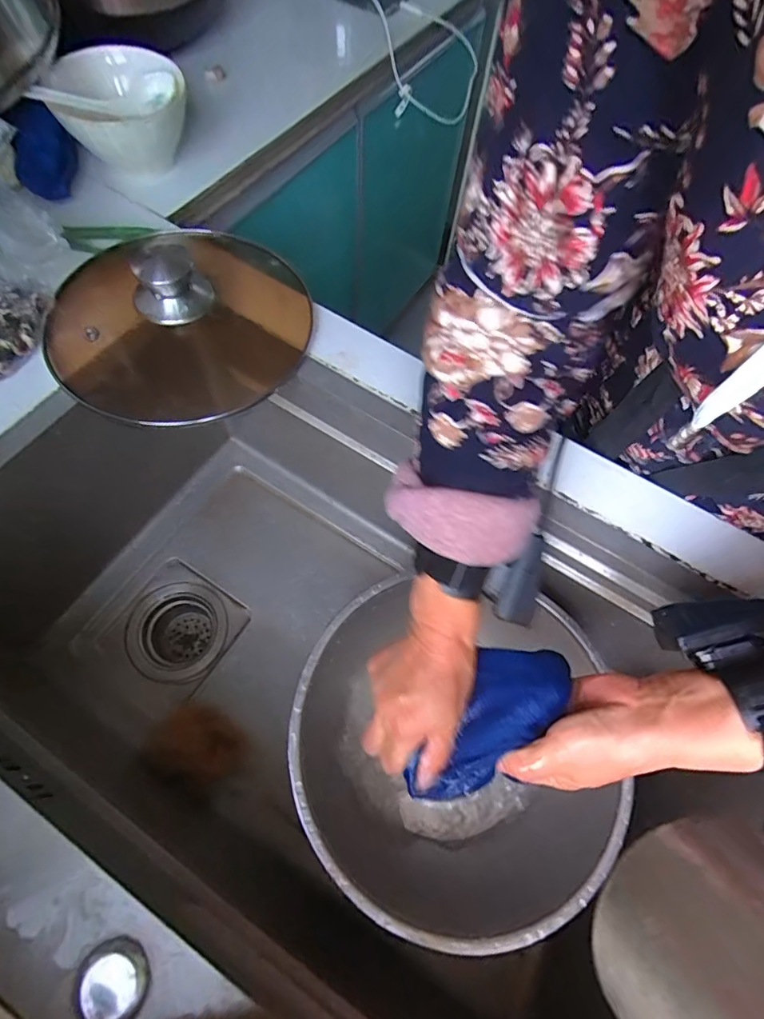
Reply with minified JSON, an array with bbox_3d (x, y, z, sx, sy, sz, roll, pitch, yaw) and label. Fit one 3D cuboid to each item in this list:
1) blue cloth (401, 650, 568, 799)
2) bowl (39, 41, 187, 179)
[{"bbox_3d":[0.077,0.157,0.346,0.059,0.036,0.145,42,82,15],"label":"blue cloth"},{"bbox_3d":[-0.289,-0.432,0.504,0.128,0.068,0.134,1,65,-3],"label":"bowl"}]

